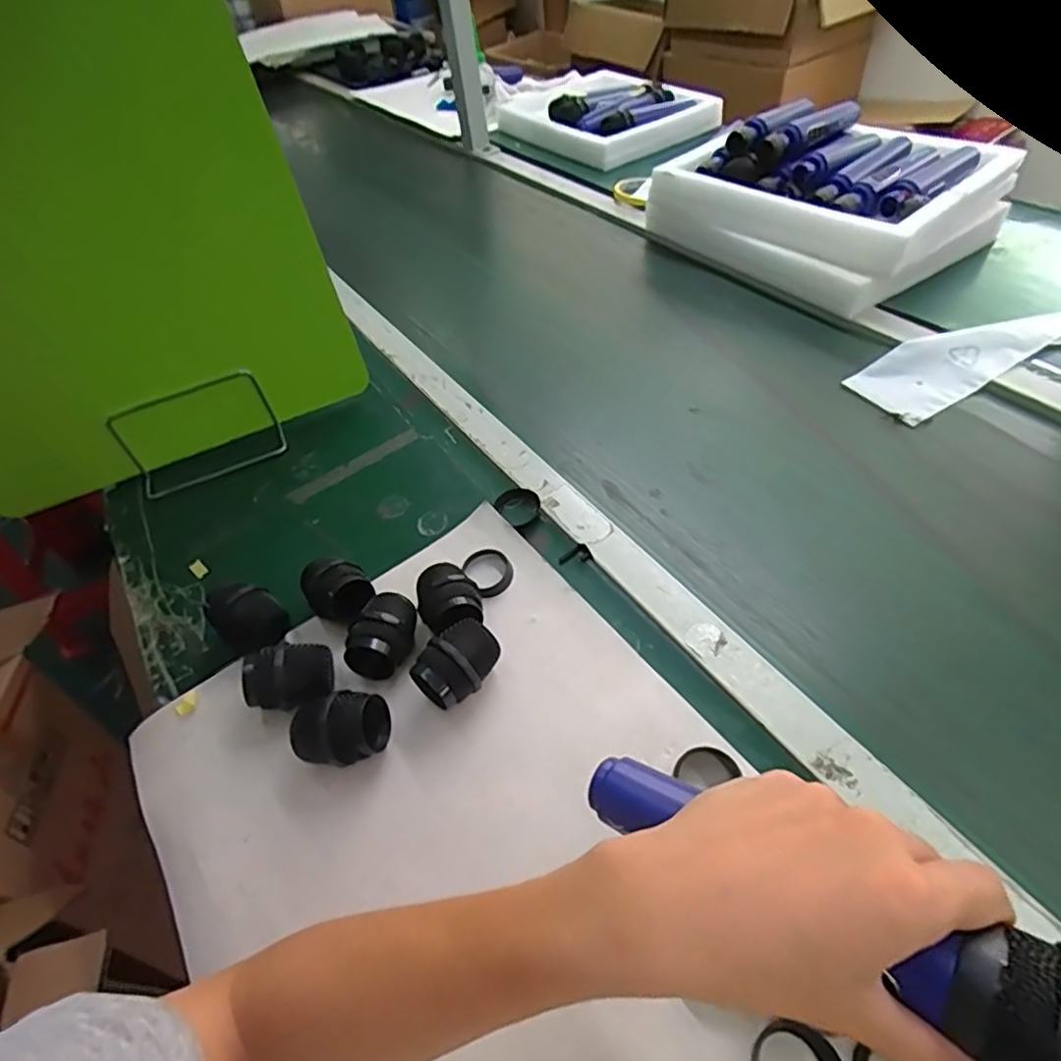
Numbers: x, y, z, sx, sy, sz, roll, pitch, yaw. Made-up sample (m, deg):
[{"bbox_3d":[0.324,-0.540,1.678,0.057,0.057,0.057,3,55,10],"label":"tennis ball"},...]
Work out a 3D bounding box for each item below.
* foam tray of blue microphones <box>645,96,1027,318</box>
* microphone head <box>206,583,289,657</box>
[{"bbox_3d":[0.377,-0.438,0.808,0.284,0.115,0.346,-33,52,-18],"label":"foam tray of blue microphones"},{"bbox_3d":[-0.229,0.069,0.501,0.049,0.045,0.046,-38,54,-22],"label":"microphone head"}]

